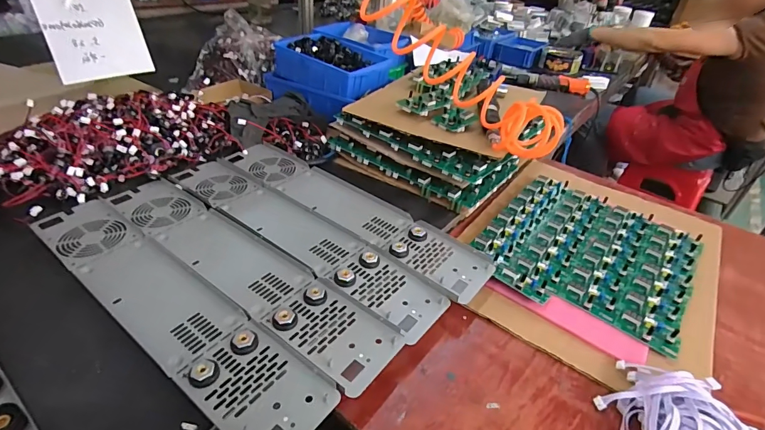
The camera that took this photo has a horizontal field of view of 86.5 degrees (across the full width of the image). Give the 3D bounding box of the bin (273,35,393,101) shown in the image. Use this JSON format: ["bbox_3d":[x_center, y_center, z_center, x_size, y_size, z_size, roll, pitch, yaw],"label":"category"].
[{"bbox_3d":[-0.116,-0.371,0.997,0.252,0.075,0.189,26,43,25],"label":"bin"}]

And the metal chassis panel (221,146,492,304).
[{"bbox_3d":[-0.066,-0.020,0.708,0.543,0.012,0.107,29,44,28],"label":"metal chassis panel"}]

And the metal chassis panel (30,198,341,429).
[{"bbox_3d":[-0.281,0.101,0.511,0.539,0.013,0.100,28,43,27],"label":"metal chassis panel"}]

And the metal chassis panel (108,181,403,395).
[{"bbox_3d":[-0.214,0.055,0.580,0.552,0.013,0.105,28,44,27],"label":"metal chassis panel"}]

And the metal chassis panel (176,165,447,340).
[{"bbox_3d":[-0.144,0.017,0.643,0.539,0.015,0.108,27,43,27],"label":"metal chassis panel"}]

